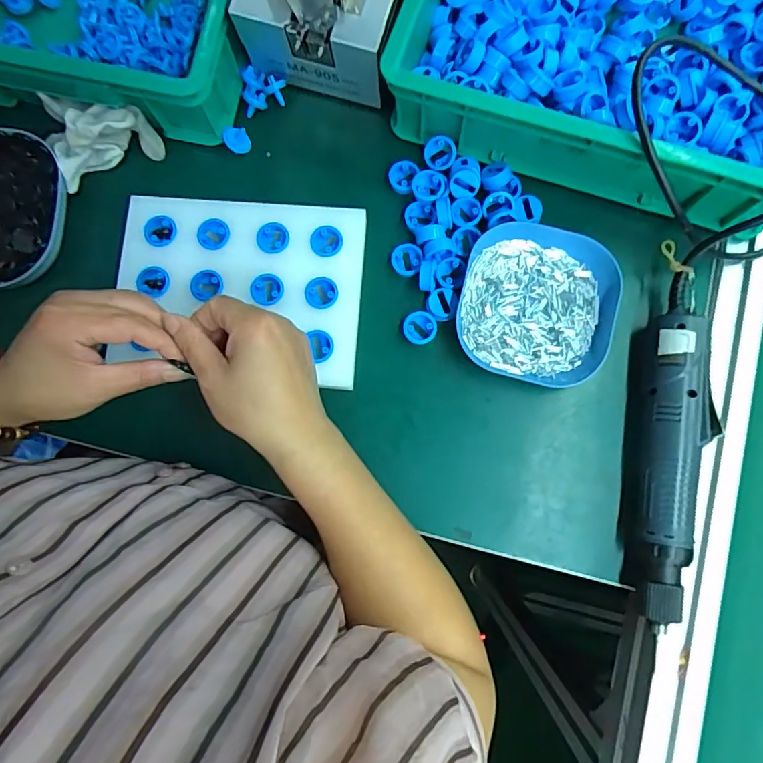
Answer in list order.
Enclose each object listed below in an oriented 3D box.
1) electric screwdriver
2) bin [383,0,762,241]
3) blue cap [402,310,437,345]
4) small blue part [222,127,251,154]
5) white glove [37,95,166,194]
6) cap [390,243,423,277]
[{"bbox_3d":[0.217,0.048,0.390,0.047,0.046,0.250,5,80,1],"label":"electric screwdriver"},{"bbox_3d":[0.197,-0.292,0.419,0.329,0.083,0.280,19,81,4],"label":"bin"},{"bbox_3d":[0.032,-0.044,0.426,0.026,0.014,0.028,0,80,1],"label":"blue cap"},{"bbox_3d":[-0.128,-0.214,0.455,0.021,0.018,0.019,-26,81,-4],"label":"small blue part"},{"bbox_3d":[-0.248,-0.222,0.439,0.087,0.049,0.078,-28,81,-4],"label":"white glove"},{"bbox_3d":[0.021,-0.103,0.431,0.025,0.013,0.028,-14,80,-2],"label":"cap"}]

